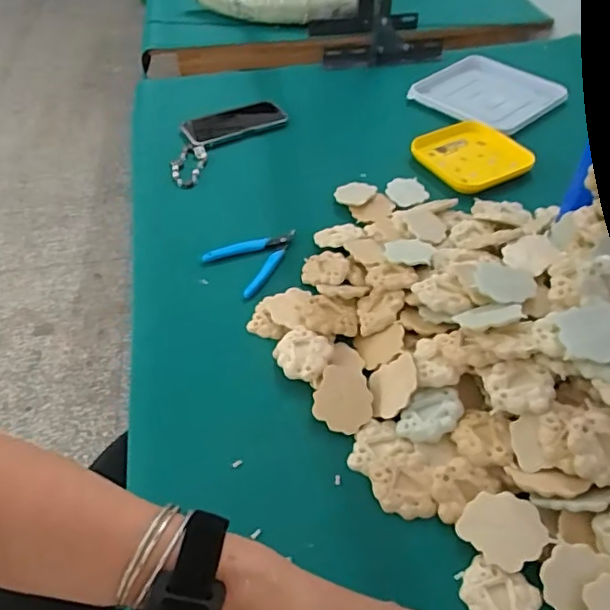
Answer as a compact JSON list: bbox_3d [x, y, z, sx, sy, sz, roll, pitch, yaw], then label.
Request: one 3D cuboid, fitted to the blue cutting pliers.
[{"bbox_3d":[-0.060,-0.066,0.727,0.089,0.007,0.116,36,56,29],"label":"blue cutting pliers"}]

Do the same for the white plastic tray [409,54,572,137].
[{"bbox_3d":[0.325,-0.379,1.010,0.213,0.019,0.218,-31,54,-25],"label":"white plastic tray"}]

